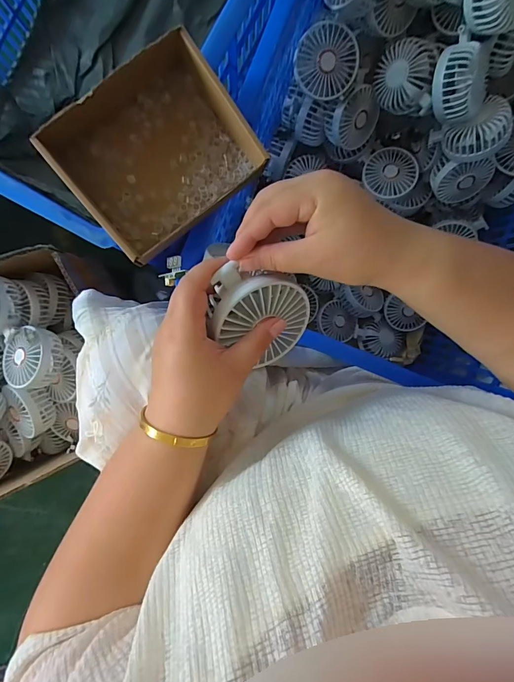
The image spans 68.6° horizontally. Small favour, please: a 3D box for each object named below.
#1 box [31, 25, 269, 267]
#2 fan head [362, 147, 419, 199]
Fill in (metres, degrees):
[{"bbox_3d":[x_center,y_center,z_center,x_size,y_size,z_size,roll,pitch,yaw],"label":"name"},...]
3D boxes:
[{"bbox_3d":[-0.092,-0.174,0.360,0.165,0.055,0.136,-35,97,0],"label":"box"},{"bbox_3d":[0.225,-0.281,0.641,0.086,0.035,0.083,11,91,11],"label":"fan head"}]

